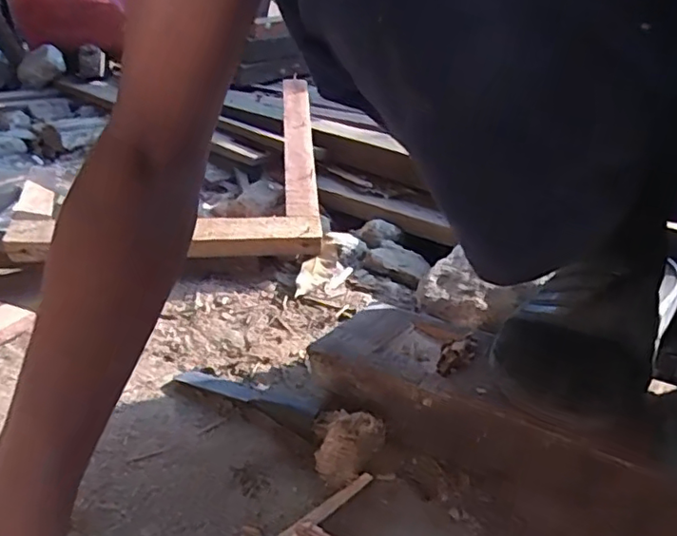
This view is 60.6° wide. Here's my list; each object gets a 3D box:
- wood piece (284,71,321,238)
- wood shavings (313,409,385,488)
[{"bbox_3d":[-0.059,-0.180,0.837,0.041,0.014,0.345,-4,47,-2],"label":"wood piece"},{"bbox_3d":[0.009,0.129,0.428,0.048,0.045,0.047,-1,26,3],"label":"wood shavings"}]

